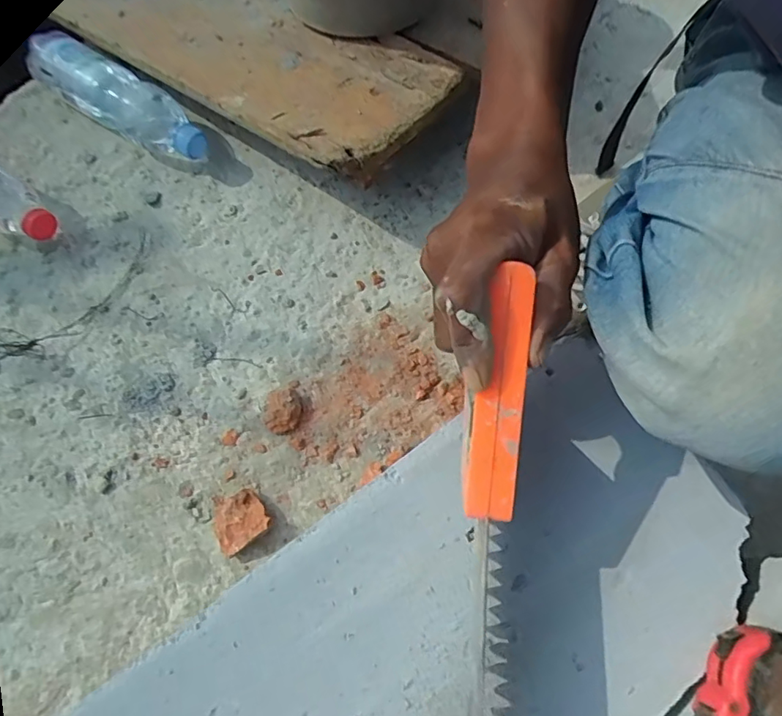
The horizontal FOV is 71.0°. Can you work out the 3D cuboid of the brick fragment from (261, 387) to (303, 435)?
[{"bbox_3d":[-0.102,0.049,0.512,0.036,0.014,0.042,-8,69,-4],"label":"brick fragment"}]

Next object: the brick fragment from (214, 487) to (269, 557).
[{"bbox_3d":[-0.132,0.137,0.472,0.047,0.022,0.050,-28,72,-11],"label":"brick fragment"}]

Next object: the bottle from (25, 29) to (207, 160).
[{"bbox_3d":[-0.303,-0.288,0.620,0.229,0.052,0.069,35,72,11],"label":"bottle"}]

